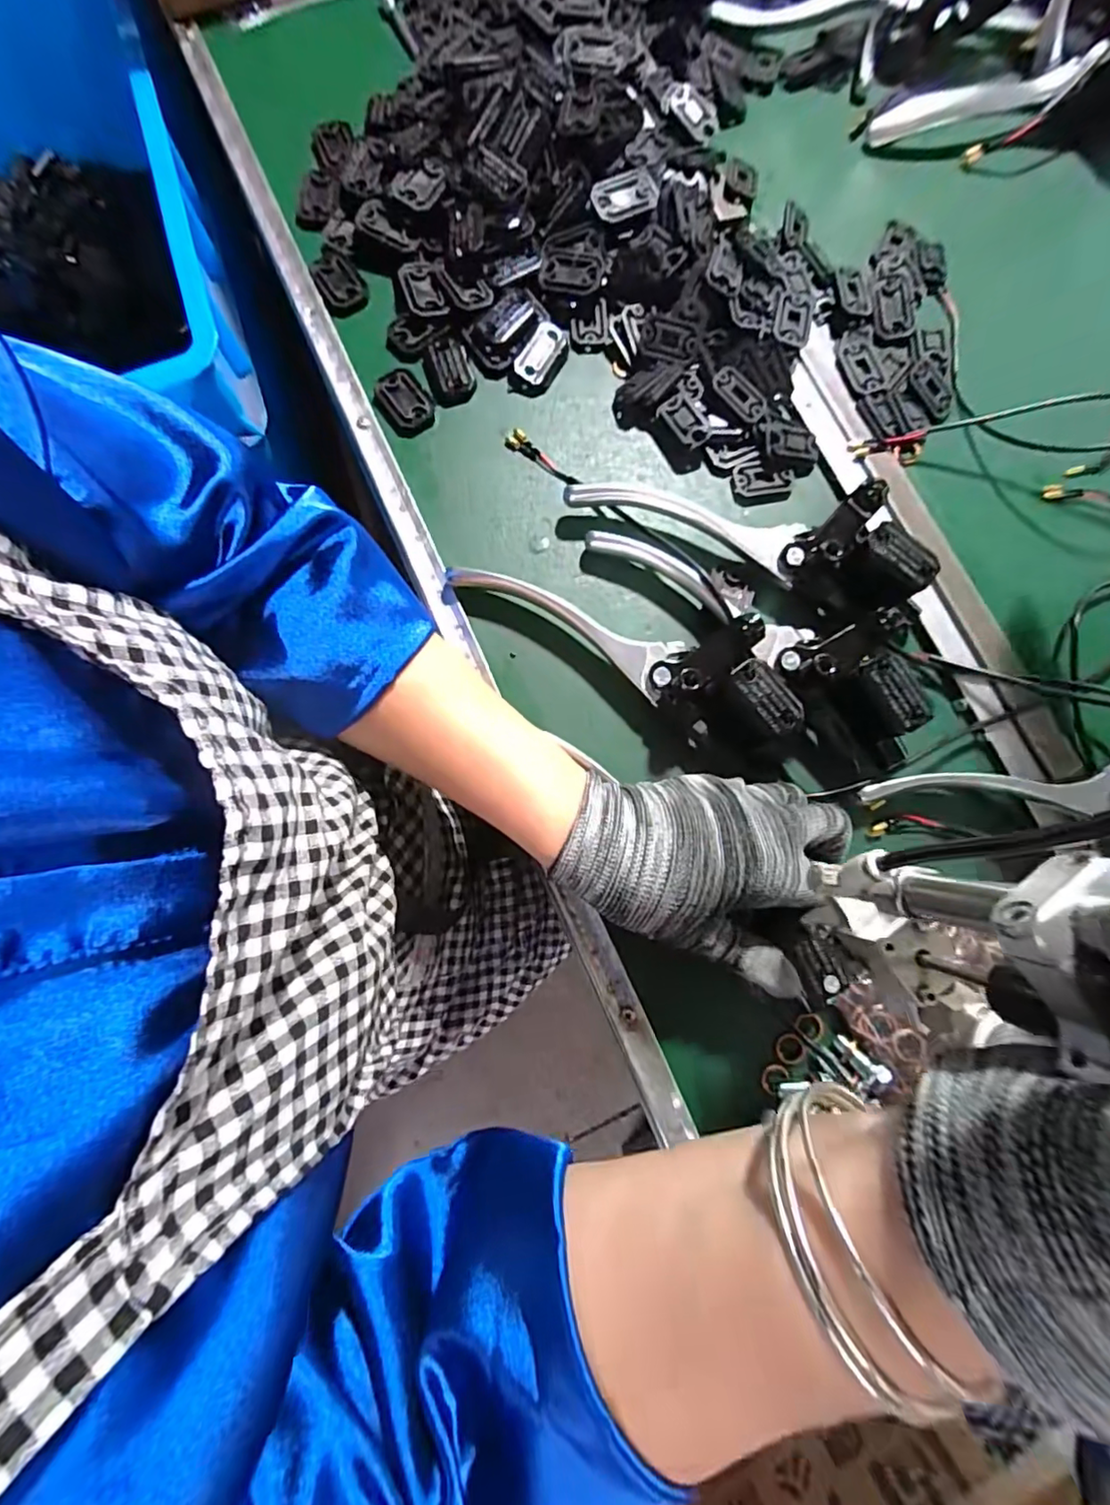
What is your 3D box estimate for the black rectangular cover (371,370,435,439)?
[{"bbox_3d":[-0.095,-0.222,0.361,0.031,0.006,0.042,-33,81,-4],"label":"black rectangular cover"}]

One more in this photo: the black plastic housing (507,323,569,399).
[{"bbox_3d":[-0.008,-0.255,0.368,0.026,0.006,0.052,25,82,5],"label":"black plastic housing"}]

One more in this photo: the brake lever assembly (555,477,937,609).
[{"bbox_3d":[0.112,-0.139,0.334,0.206,0.040,0.067,18,81,4],"label":"brake lever assembly"}]

